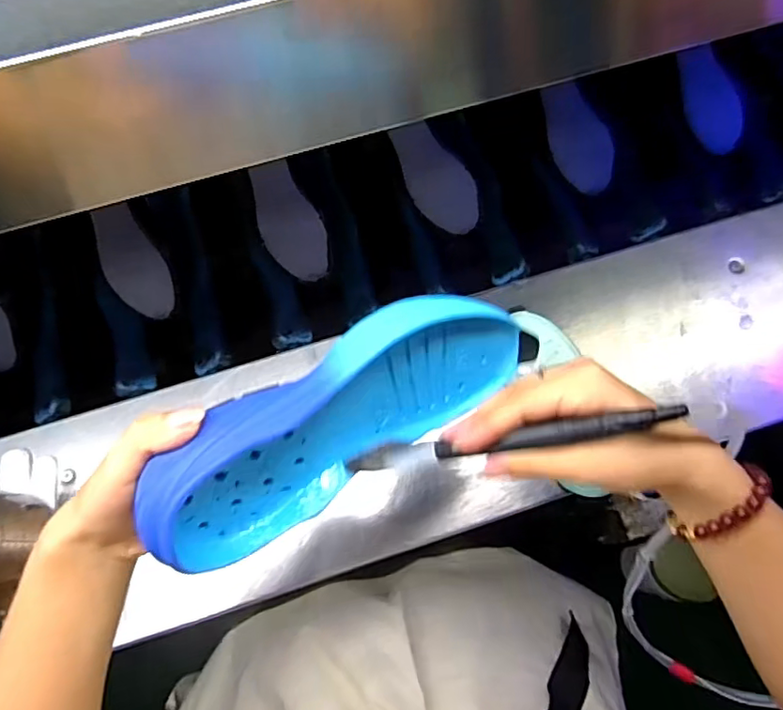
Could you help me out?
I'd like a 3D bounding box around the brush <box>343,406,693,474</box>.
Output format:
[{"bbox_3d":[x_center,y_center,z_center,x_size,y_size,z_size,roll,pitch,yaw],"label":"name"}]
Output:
[{"bbox_3d":[0.058,0.045,0.305,0.181,0.022,0.015,-13,73,26],"label":"brush"}]

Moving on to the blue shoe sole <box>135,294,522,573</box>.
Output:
[{"bbox_3d":[-0.024,0.033,0.334,0.237,0.097,0.048,-28,40,-23],"label":"blue shoe sole"}]

